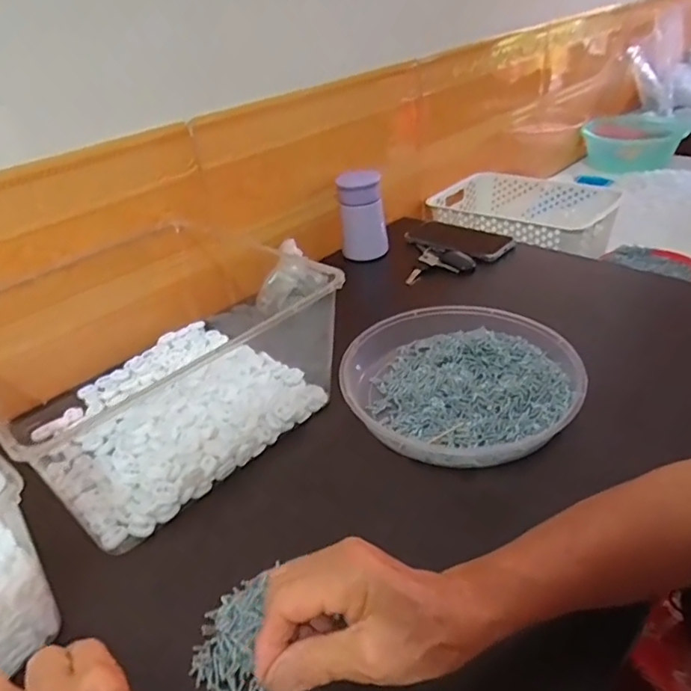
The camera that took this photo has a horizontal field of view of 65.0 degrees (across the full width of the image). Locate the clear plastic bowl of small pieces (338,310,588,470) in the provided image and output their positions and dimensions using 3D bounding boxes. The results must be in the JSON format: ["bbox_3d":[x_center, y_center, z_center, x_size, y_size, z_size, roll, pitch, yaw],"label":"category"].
[{"bbox_3d":[0.116,0.034,0.551,0.225,0.053,0.219,-4,34,3],"label":"clear plastic bowl of small pieces"}]

